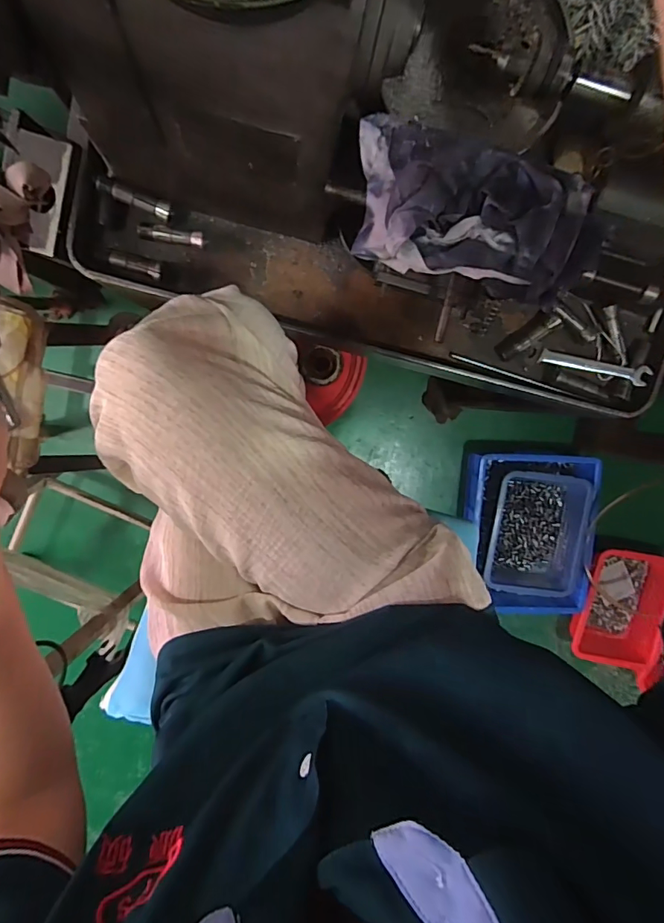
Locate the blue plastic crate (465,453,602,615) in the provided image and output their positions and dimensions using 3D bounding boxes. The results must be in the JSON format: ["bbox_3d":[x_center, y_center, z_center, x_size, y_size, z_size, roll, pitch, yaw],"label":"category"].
[{"bbox_3d":[0.514,0.194,1.244,0.312,0.143,0.413,2,98,-3],"label":"blue plastic crate"}]

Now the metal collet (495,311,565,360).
[{"bbox_3d":[0.232,-0.149,0.561,0.076,0.020,0.024,-37,99,3],"label":"metal collet"}]

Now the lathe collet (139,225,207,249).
[{"bbox_3d":[-0.177,-0.249,0.517,0.073,0.016,0.016,8,98,-4],"label":"lathe collet"}]

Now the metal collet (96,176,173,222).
[{"bbox_3d":[-0.210,-0.280,0.503,0.076,0.013,0.016,17,97,-20],"label":"metal collet"}]

